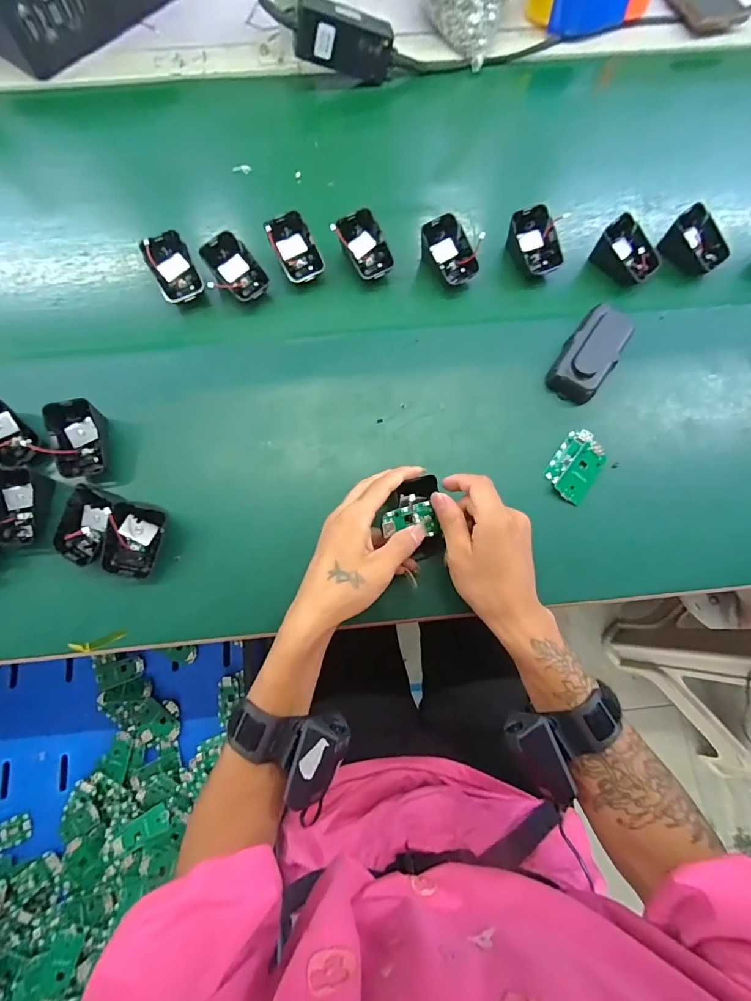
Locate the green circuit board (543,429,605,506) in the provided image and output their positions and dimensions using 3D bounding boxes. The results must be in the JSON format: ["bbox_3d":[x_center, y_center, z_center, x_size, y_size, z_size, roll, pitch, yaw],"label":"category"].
[{"bbox_3d":[0.198,-0.034,0.423,0.044,0.013,0.068,35,78,8],"label":"green circuit board"}]

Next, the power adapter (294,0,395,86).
[{"bbox_3d":[-0.035,-0.550,0.513,0.116,0.054,0.024,2,73,-19],"label":"power adapter"}]

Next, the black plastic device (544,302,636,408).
[{"bbox_3d":[0.221,-0.151,0.441,0.052,0.032,0.105,37,78,9],"label":"black plastic device"}]

